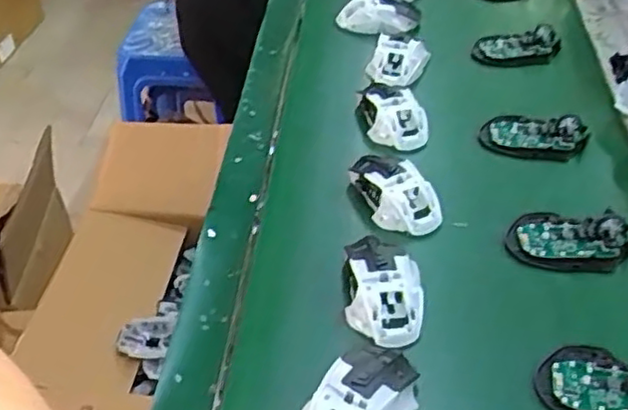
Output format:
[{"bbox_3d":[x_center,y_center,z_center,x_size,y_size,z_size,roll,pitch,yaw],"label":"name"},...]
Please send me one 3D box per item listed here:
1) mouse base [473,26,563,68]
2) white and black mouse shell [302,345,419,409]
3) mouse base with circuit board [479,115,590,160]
[{"bbox_3d":[0.261,-0.205,0.911,0.113,0.025,0.052,-11,44,-7],"label":"mouse base"},{"bbox_3d":[0.034,0.150,0.521,0.111,0.030,0.063,-35,51,-28],"label":"white and black mouse shell"},{"bbox_3d":[0.243,-0.075,0.769,0.113,0.028,0.057,10,45,16],"label":"mouse base with circuit board"}]

